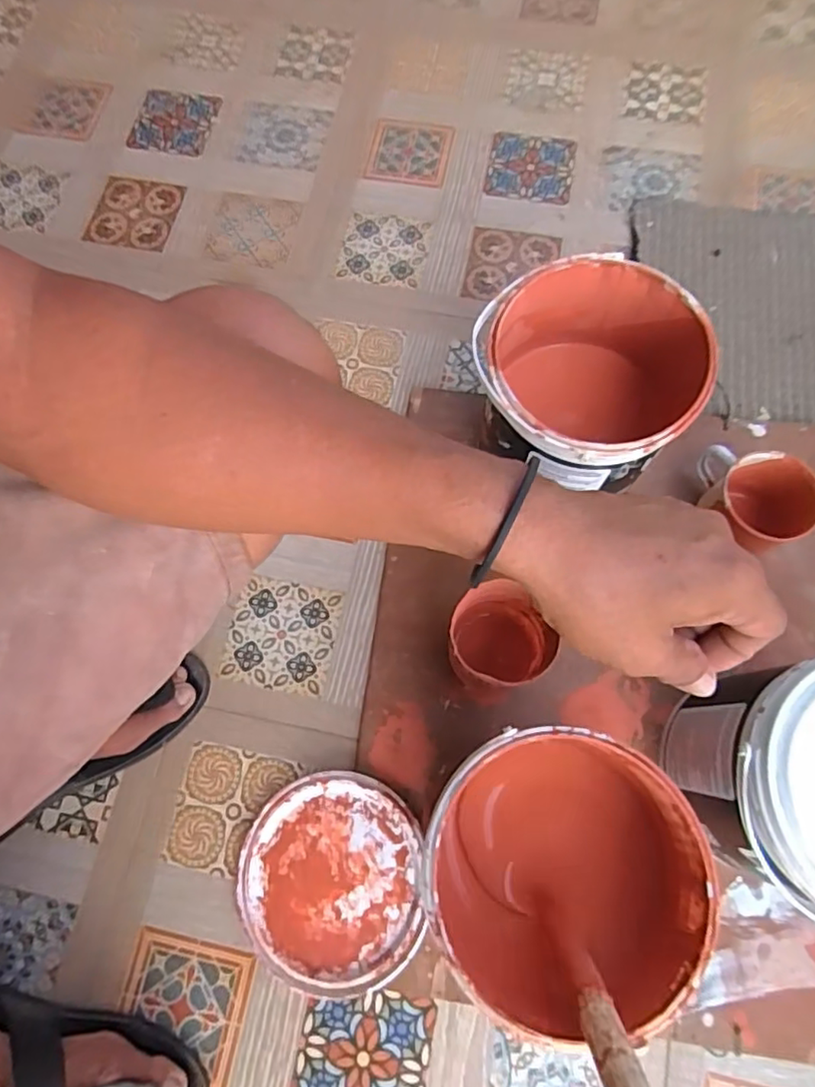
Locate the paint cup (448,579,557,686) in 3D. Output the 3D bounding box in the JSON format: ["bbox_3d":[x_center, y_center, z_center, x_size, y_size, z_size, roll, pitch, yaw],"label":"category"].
[{"bbox_3d":[0.080,0.088,0.547,0.082,0.125,0.077,-1,73,2],"label":"paint cup"}]

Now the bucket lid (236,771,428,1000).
[{"bbox_3d":[-0.070,0.303,0.549,0.163,0.027,0.170,-1,73,2],"label":"bucket lid"}]

